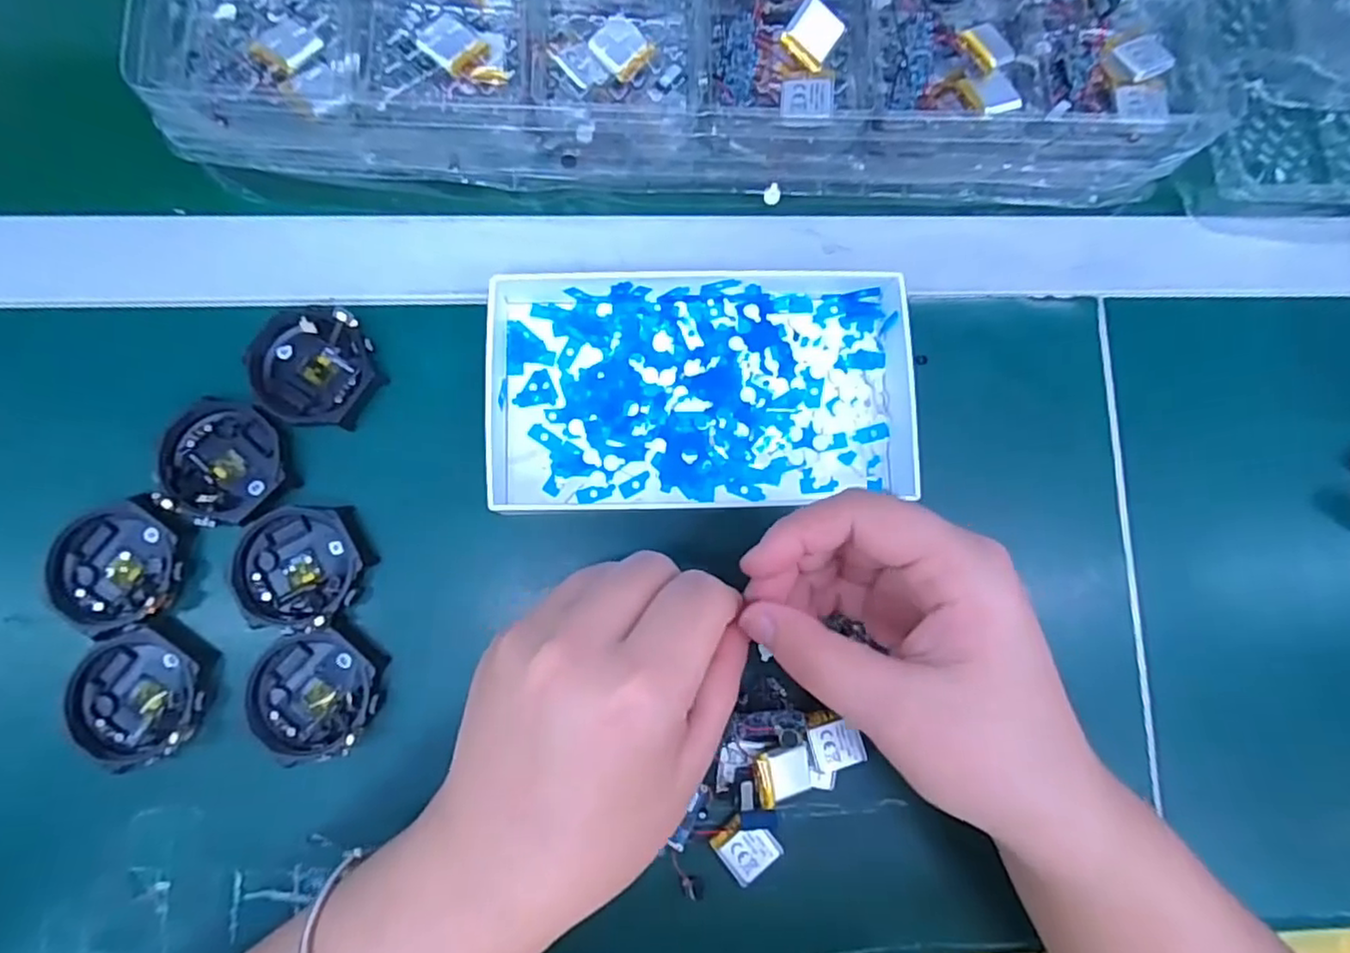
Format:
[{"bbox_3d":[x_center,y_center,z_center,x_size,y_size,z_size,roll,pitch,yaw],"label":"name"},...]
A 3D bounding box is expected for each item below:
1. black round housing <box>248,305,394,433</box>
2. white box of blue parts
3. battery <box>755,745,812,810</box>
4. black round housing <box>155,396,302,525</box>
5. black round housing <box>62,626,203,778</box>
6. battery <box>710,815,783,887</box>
[{"bbox_3d":[-0.154,-0.045,0.293,0.048,0.024,0.052,0,83,-3],"label":"black round housing"},{"bbox_3d":[0.010,-0.038,0.292,0.178,0.034,0.100,-2,84,-3],"label":"white box of blue parts"},{"bbox_3d":[0.043,0.119,0.270,0.023,0.006,0.021,-12,98,-22],"label":"battery"},{"bbox_3d":[-0.186,-0.005,0.279,0.050,0.011,0.050,0,83,-3],"label":"black round housing"},{"bbox_3d":[-0.213,0.087,0.265,0.046,0.012,0.051,-21,85,-5],"label":"black round housing"},{"bbox_3d":[0.029,0.151,0.272,0.022,0.004,0.023,-40,87,-7],"label":"battery"}]

